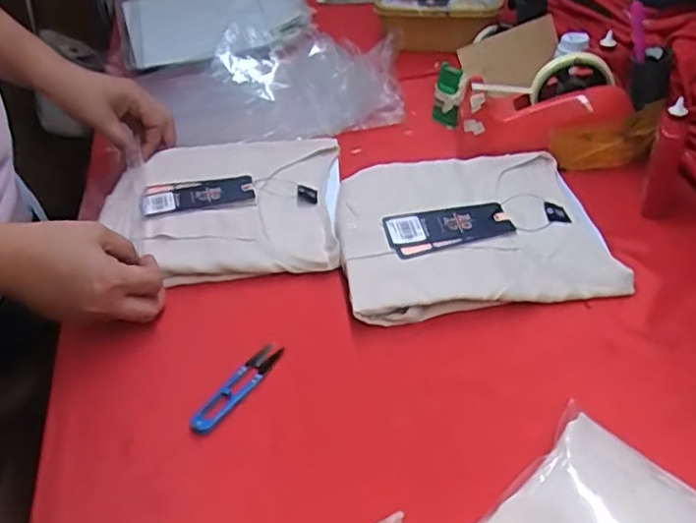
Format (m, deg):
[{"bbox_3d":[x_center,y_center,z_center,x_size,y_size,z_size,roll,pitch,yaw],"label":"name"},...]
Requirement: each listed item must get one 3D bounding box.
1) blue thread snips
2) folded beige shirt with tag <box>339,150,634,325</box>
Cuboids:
[{"bbox_3d":[-0.094,0.105,0.528,0.022,0.009,0.099,21,49,28],"label":"blue thread snips"},{"bbox_3d":[0.119,-0.038,0.634,0.249,0.042,0.209,-8,42,-1],"label":"folded beige shirt with tag"}]

